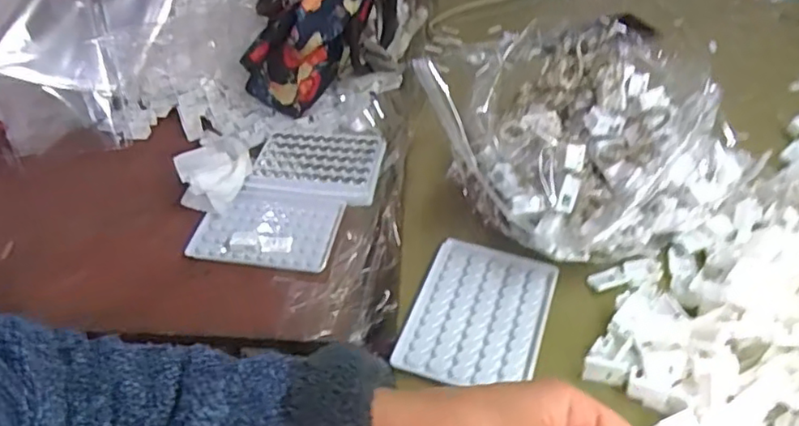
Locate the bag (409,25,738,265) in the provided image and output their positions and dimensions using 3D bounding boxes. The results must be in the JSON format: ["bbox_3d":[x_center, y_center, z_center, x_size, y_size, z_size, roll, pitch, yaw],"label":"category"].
[{"bbox_3d":[0.139,-0.048,0.496,0.202,0.138,0.161,-21,46,-21],"label":"bag"}]

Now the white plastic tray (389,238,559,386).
[{"bbox_3d":[0.060,0.073,0.465,0.094,0.005,0.127,14,44,15],"label":"white plastic tray"}]

